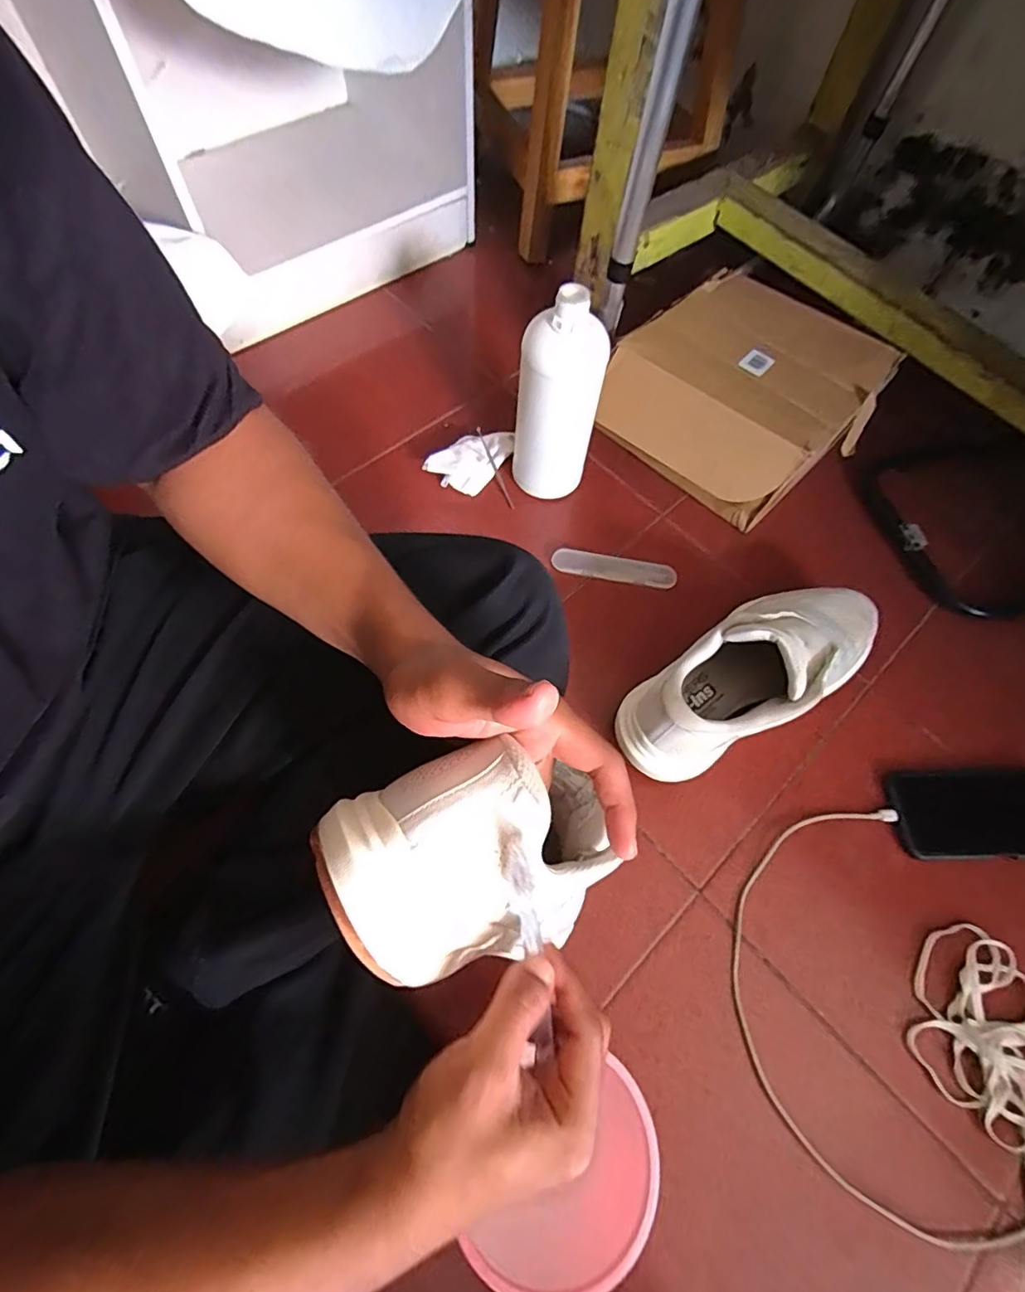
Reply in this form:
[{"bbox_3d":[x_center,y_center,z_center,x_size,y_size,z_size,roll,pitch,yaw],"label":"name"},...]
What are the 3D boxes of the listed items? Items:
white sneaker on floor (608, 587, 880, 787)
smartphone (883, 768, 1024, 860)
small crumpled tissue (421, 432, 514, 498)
[{"bbox_3d":[0.240,0.014,0.528,0.290,0.125,0.114,-27,70,-13],"label":"white sneaker on floor"},{"bbox_3d":[0.464,0.163,0.537,0.179,0.009,0.083,-1,66,-2],"label":"smartphone"},{"bbox_3d":[-0.051,-0.233,0.681,0.065,0.031,0.097,34,70,12],"label":"small crumpled tissue"}]

